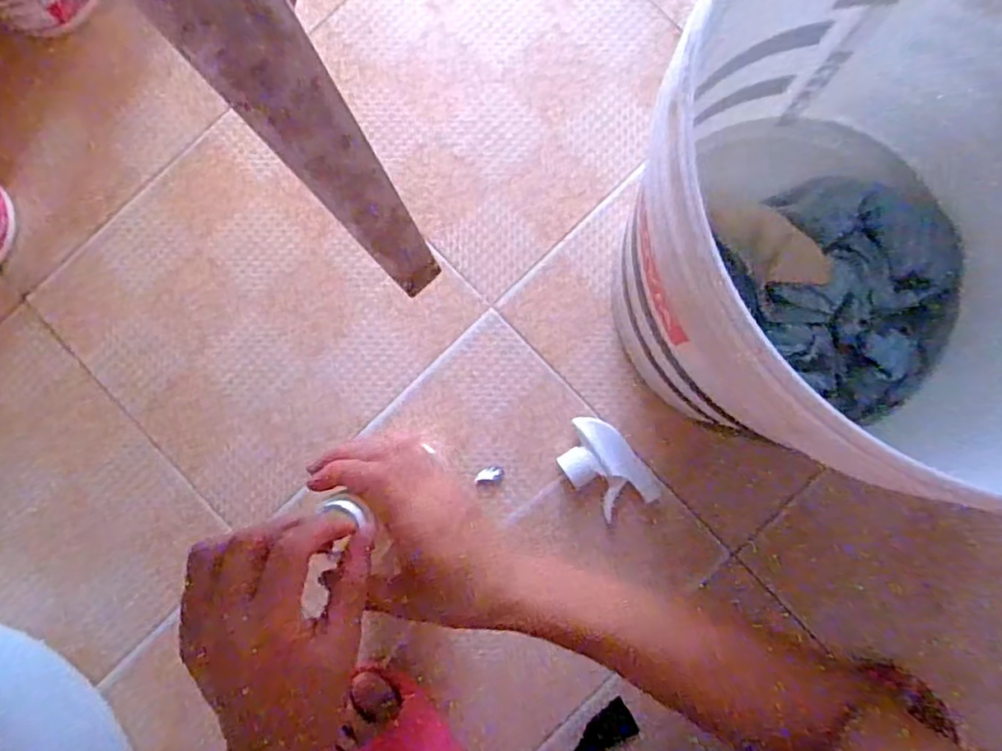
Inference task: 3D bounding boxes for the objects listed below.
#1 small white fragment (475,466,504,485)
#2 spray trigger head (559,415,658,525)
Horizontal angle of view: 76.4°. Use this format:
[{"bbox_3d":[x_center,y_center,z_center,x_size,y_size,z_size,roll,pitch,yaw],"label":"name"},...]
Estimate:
[{"bbox_3d":[-0.010,0.087,0.561,0.025,0.006,0.015,-4,86,1],"label":"small white fragment"},{"bbox_3d":[0.090,0.081,0.547,0.057,0.029,0.092,-44,87,-2],"label":"spray trigger head"}]

